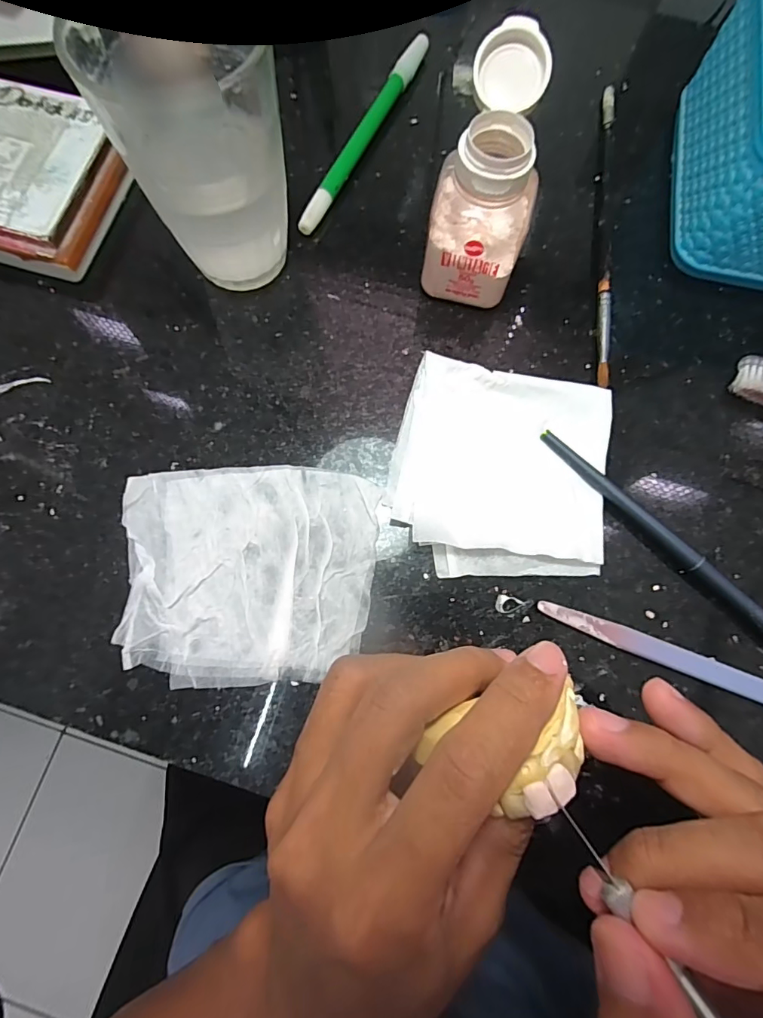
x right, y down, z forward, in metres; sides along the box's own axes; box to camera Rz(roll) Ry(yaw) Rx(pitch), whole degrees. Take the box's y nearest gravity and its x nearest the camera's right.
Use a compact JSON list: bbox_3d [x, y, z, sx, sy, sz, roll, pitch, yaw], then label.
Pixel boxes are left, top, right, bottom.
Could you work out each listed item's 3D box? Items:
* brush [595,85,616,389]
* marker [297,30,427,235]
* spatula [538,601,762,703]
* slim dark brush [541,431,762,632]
[{"bbox_3d":[0.116,-0.149,0.241,0.008,0.006,0.189,8,76,1],"label":"brush"},{"bbox_3d":[-0.008,-0.204,0.250,0.010,0.011,0.141,26,77,6],"label":"marker"},{"bbox_3d":[0.131,0.065,0.189,0.136,0.004,0.009,20,76,5],"label":"spatula"},{"bbox_3d":[0.131,0.021,0.198,0.158,0.008,0.008,43,79,9],"label":"slim dark brush"}]

